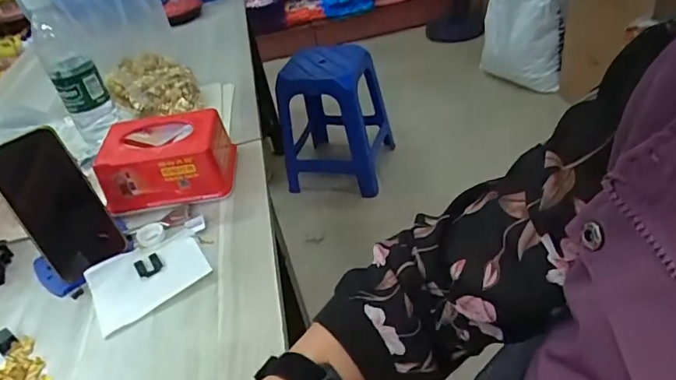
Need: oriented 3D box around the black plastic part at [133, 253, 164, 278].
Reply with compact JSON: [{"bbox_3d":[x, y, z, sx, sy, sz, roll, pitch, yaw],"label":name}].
[{"bbox_3d":[-0.206,0.082,0.525,0.025,0.004,0.030,-32,41,-24],"label":"black plastic part"}]

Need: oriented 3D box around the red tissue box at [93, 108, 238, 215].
[{"bbox_3d":[-0.220,-0.040,0.617,0.156,0.076,0.099,-12,37,0],"label":"red tissue box"}]

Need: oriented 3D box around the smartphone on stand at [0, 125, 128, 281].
[{"bbox_3d":[-0.301,0.015,0.518,0.075,0.153,0.014,-35,18,-30],"label":"smartphone on stand"}]

